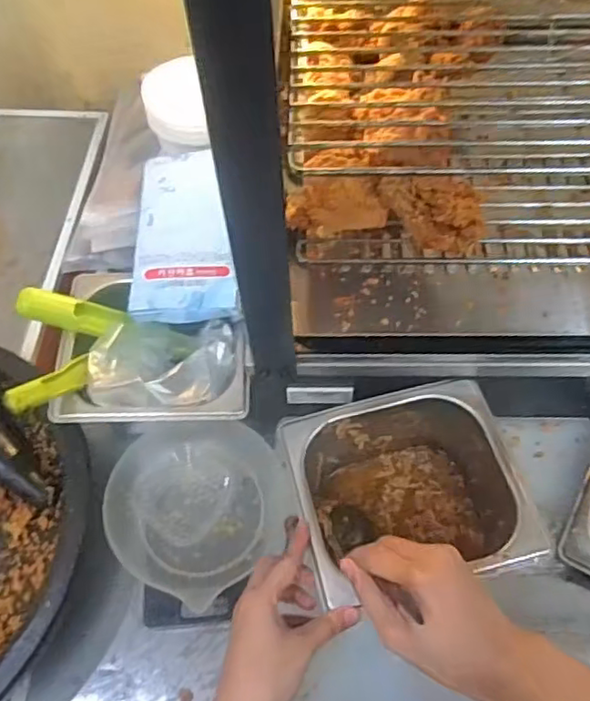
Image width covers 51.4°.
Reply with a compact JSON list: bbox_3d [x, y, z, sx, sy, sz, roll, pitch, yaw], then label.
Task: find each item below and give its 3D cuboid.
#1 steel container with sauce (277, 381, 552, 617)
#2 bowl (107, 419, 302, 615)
[{"bbox_3d":[0.088,0.120,0.515,0.169,0.089,0.149,-11,60,-3],"label":"steel container with sauce"},{"bbox_3d":[-0.086,0.134,0.554,0.157,0.051,0.155,-1,60,2],"label":"bowl"}]

